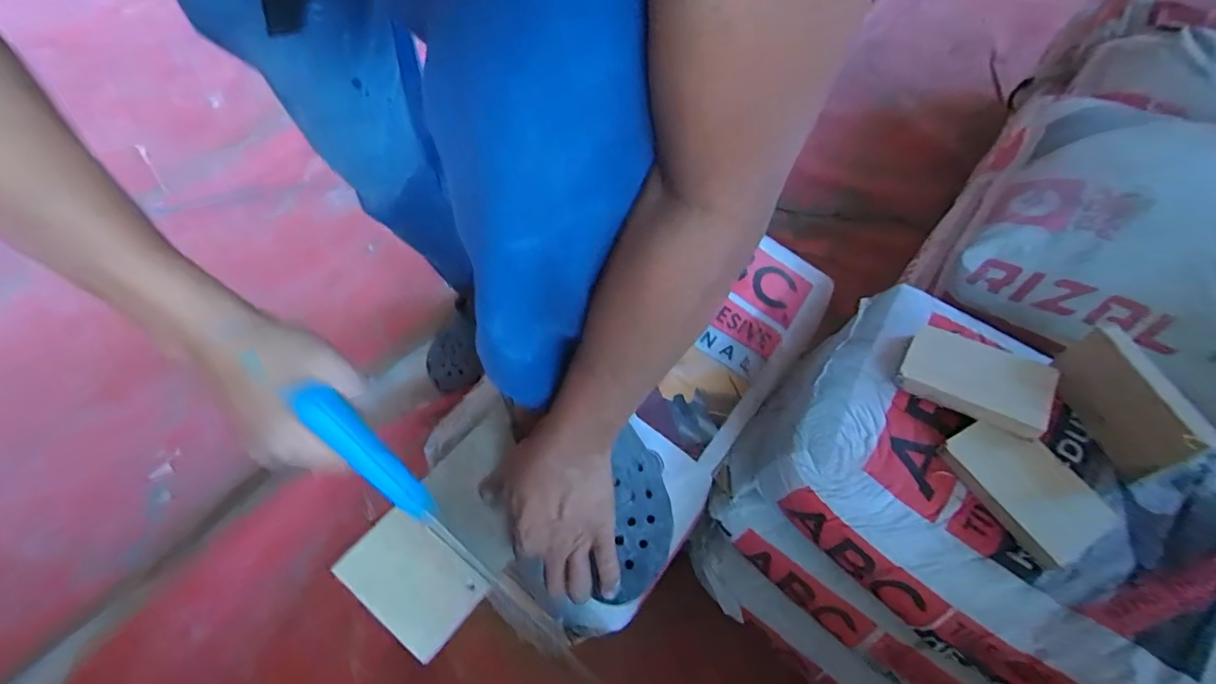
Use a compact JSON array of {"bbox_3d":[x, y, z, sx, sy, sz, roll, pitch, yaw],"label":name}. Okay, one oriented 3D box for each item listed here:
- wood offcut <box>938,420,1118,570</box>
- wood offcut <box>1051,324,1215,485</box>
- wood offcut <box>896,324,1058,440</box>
[{"bbox_3d":[0.347,0.118,0.452,0.075,0.014,0.115,-31,68,-3],"label":"wood offcut"},{"bbox_3d":[0.437,0.046,0.459,0.014,0.074,0.123,-6,61,-2],"label":"wood offcut"},{"bbox_3d":[0.334,0.032,0.495,0.115,0.016,0.076,25,64,27],"label":"wood offcut"}]

